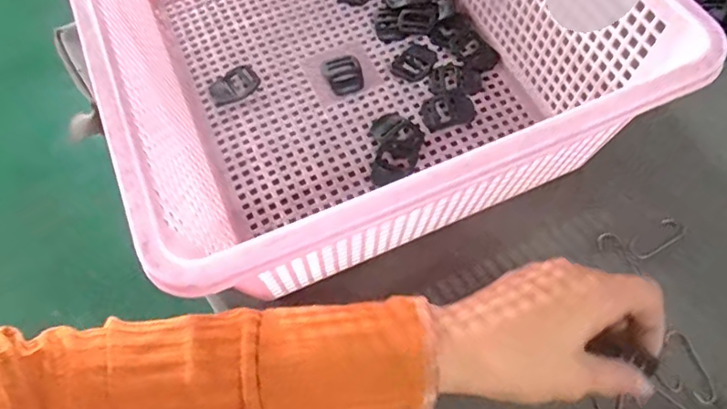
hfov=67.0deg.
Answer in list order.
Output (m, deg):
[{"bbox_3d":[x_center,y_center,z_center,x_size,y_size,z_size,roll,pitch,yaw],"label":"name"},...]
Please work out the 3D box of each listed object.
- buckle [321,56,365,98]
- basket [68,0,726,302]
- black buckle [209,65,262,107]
[{"bbox_3d":[-0.016,-0.105,0.442,0.030,0.004,0.042,-16,62,-5],"label":"buckle"},{"bbox_3d":[-0.024,-0.140,0.387,0.292,0.128,0.391,-23,62,-8],"label":"basket"},{"bbox_3d":[-0.105,-0.097,0.444,0.040,0.004,0.035,-30,64,-12],"label":"black buckle"}]

